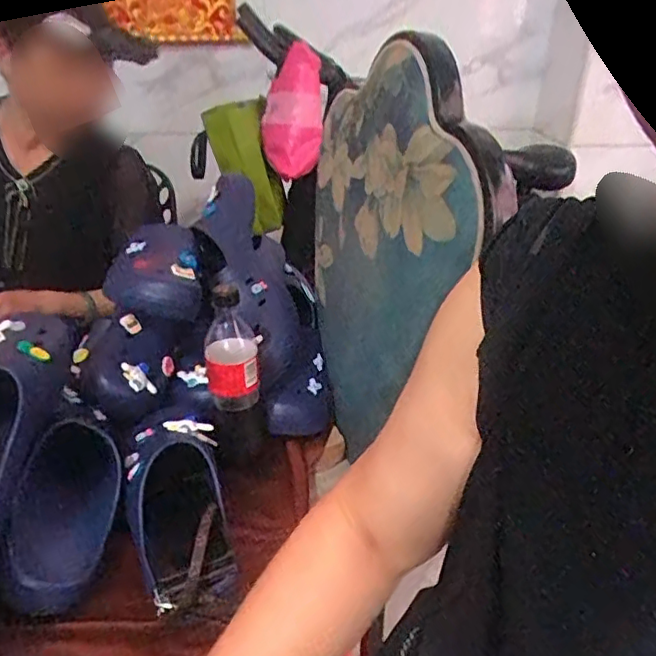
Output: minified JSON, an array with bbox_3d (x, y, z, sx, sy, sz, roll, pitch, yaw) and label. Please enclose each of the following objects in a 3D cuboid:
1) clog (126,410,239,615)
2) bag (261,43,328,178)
[{"bbox_3d":[-0.168,0.177,0.645,0.102,0.072,0.279,-7,31,-14],"label":"clog"},{"bbox_3d":[-0.066,-0.438,1.190,0.112,0.275,0.105,6,-9,8],"label":"bag"}]

